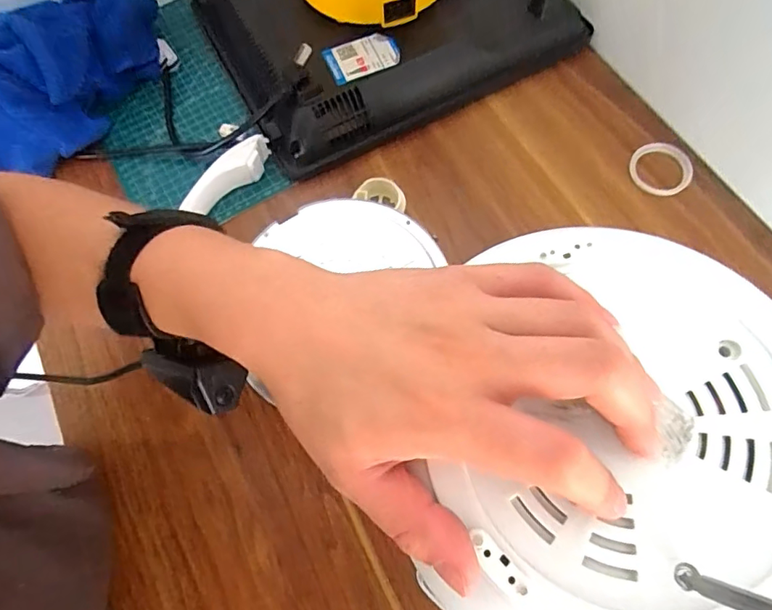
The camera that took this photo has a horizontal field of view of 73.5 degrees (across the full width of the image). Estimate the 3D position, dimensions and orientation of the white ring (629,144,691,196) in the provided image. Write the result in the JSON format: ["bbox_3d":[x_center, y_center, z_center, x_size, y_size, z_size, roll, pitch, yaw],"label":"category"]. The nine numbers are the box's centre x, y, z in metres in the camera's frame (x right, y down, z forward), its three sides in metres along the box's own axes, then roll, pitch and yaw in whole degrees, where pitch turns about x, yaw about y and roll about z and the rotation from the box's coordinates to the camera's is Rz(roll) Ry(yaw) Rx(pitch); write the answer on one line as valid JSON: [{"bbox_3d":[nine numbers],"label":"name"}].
[{"bbox_3d":[0.254,-0.125,0.477,0.058,0.005,0.054,-16,68,-3],"label":"white ring"}]

